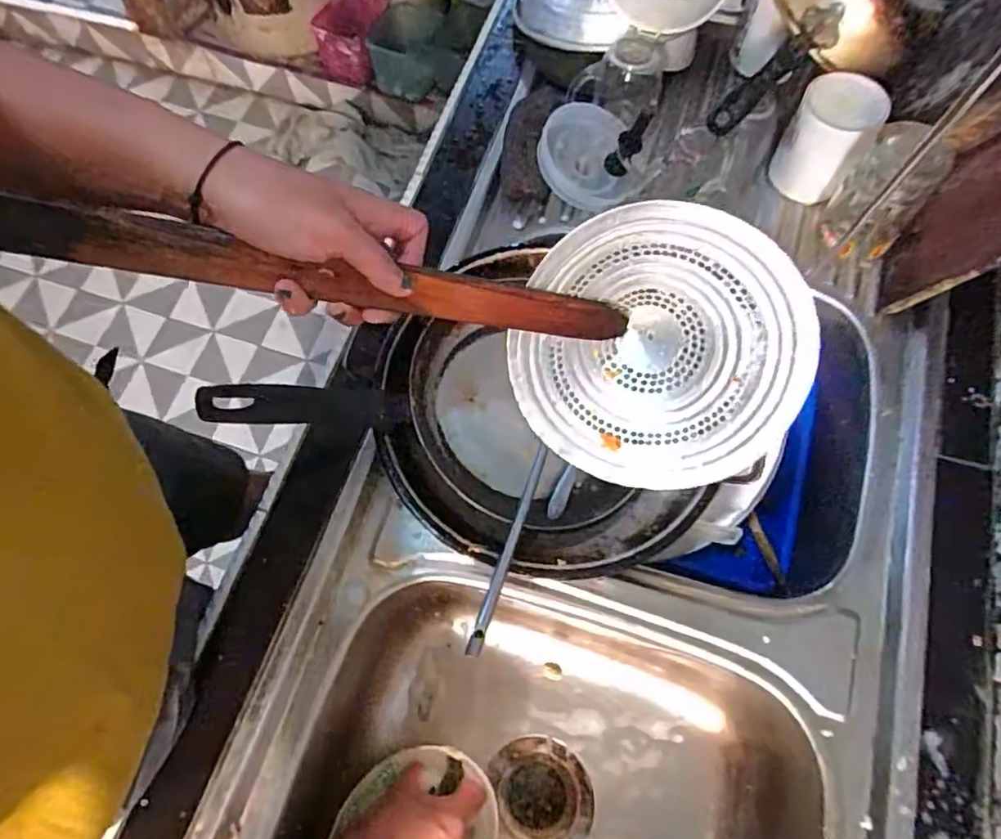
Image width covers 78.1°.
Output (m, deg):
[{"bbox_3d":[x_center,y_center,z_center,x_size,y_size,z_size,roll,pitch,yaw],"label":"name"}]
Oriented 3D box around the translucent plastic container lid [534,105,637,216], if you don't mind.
[{"bbox_3d":[0.085,-0.285,0.661,0.103,0.016,0.103,9,90,-14],"label":"translucent plastic container lid"}]

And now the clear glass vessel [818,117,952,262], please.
[{"bbox_3d":[0.358,-0.212,0.574,0.070,0.123,0.056,38,73,13],"label":"clear glass vessel"}]

